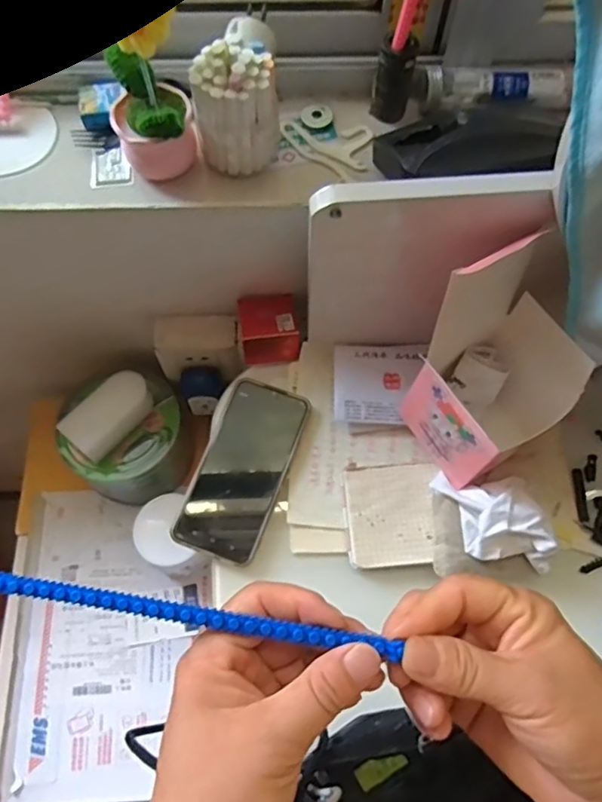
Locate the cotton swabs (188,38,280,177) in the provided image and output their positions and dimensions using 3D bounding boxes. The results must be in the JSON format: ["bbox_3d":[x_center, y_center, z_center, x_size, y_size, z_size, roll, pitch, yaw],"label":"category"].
[{"bbox_3d":[-0.047,-0.213,0.421,0.057,0.076,0.046,-3,68,-2],"label":"cotton swabs"}]

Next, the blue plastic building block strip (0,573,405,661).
[{"bbox_3d":[-0.076,0.087,0.247,0.234,0.008,0.008,9,68,3],"label":"blue plastic building block strip"}]

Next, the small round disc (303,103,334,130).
[{"bbox_3d":[0.014,-0.234,0.472,0.025,0.007,0.022,6,68,2],"label":"small round disc"}]

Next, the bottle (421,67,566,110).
[{"bbox_3d":[0.155,-0.253,0.465,0.117,0.028,0.028,5,68,1],"label":"bottle"}]

